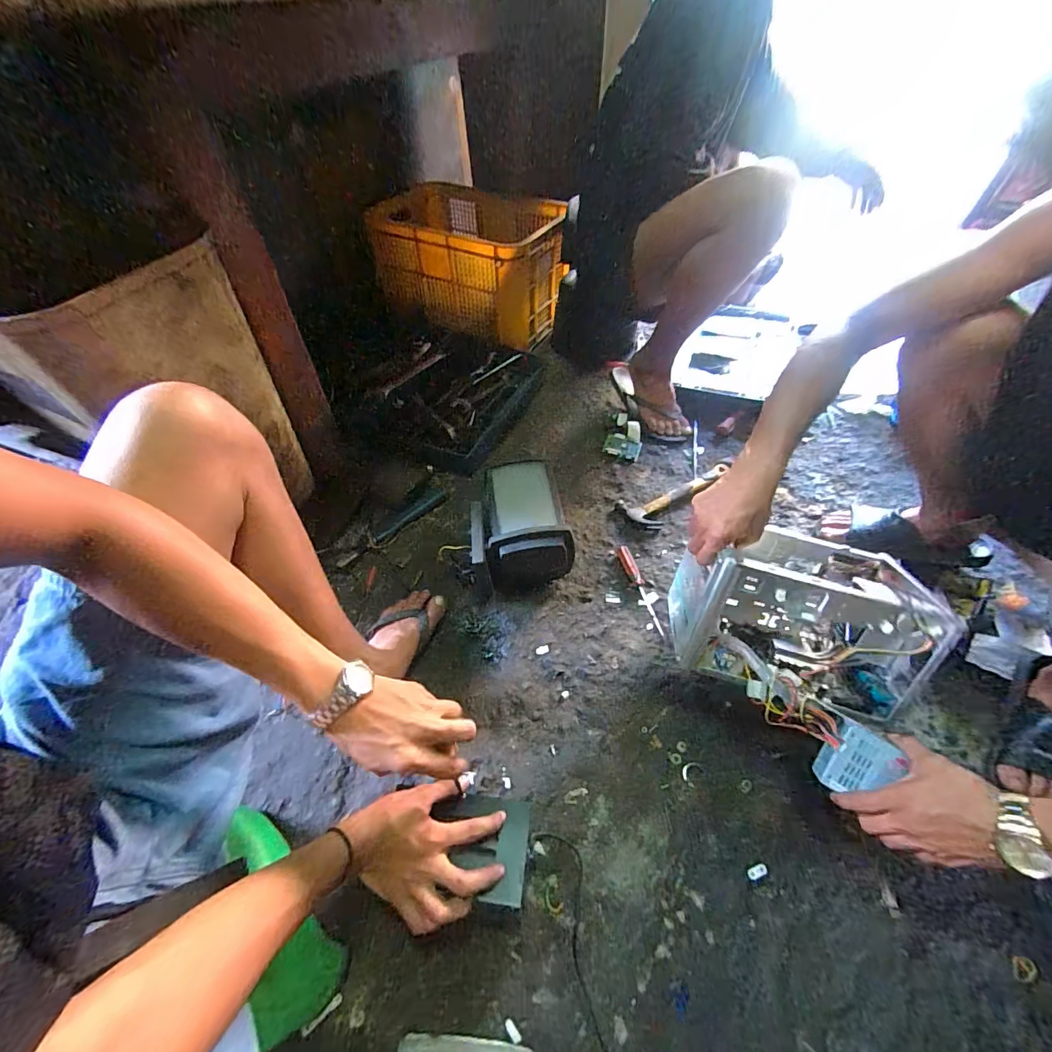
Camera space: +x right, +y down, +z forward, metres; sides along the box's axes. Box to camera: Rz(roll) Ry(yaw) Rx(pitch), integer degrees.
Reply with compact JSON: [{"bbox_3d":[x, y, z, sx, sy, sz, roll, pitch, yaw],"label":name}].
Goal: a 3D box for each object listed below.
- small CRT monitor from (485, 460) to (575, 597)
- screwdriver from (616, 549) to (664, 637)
[{"bbox_3d":[-0.005,0.001,0.847,0.148,0.148,0.210,-12,52,-6],"label":"small CRT monitor"},{"bbox_3d":[0.213,0.110,0.829,0.020,0.023,0.177,-17,53,-10],"label":"screwdriver"}]

